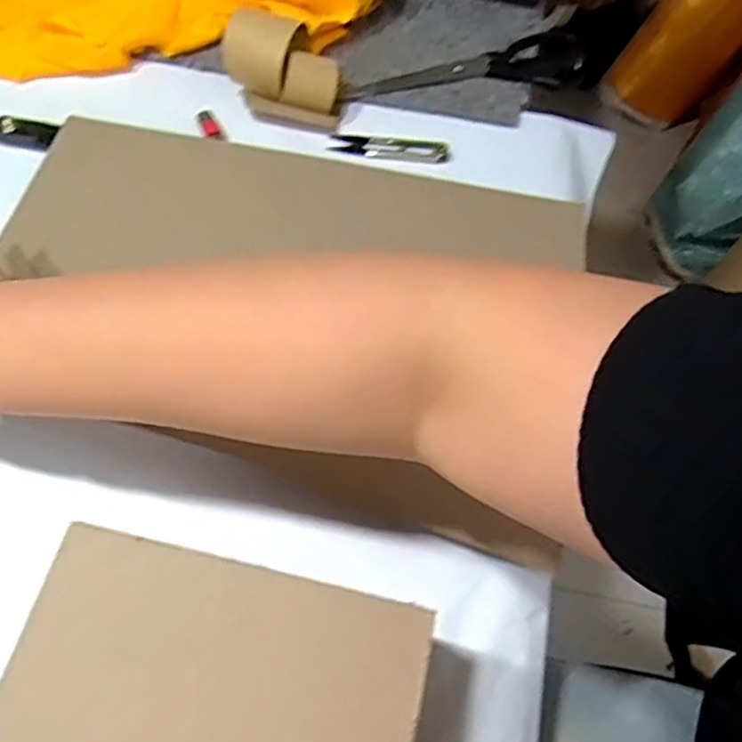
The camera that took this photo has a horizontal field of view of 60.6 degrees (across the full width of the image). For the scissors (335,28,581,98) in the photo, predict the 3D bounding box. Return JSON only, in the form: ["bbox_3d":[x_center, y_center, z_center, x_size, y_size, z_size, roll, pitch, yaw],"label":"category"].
[{"bbox_3d":[0.091,-0.277,0.582,0.231,0.017,0.065,-10,64,-7],"label":"scissors"}]

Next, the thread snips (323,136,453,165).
[{"bbox_3d":[0.017,-0.193,0.544,0.098,0.007,0.028,4,63,0],"label":"thread snips"}]

